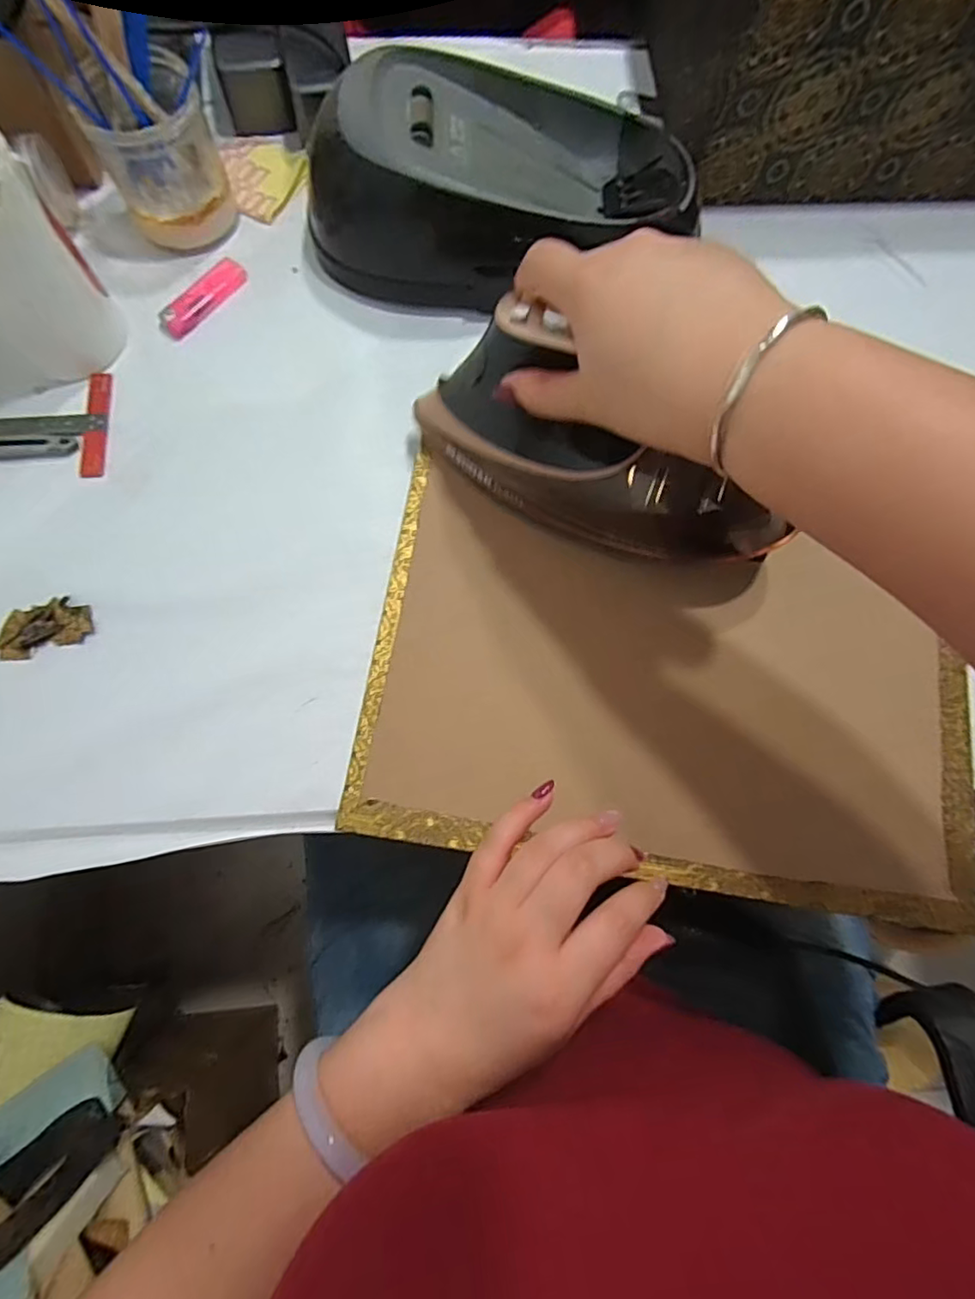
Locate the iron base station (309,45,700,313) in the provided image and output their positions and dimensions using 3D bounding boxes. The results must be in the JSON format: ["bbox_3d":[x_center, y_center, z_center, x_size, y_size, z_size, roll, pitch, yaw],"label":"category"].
[{"bbox_3d":[0.014,-0.347,0.429,0.273,0.089,0.160,4,75,-1],"label":"iron base station"}]

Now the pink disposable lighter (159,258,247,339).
[{"bbox_3d":[-0.216,-0.269,0.445,0.023,0.010,0.078,35,77,7],"label":"pink disposable lighter"}]

